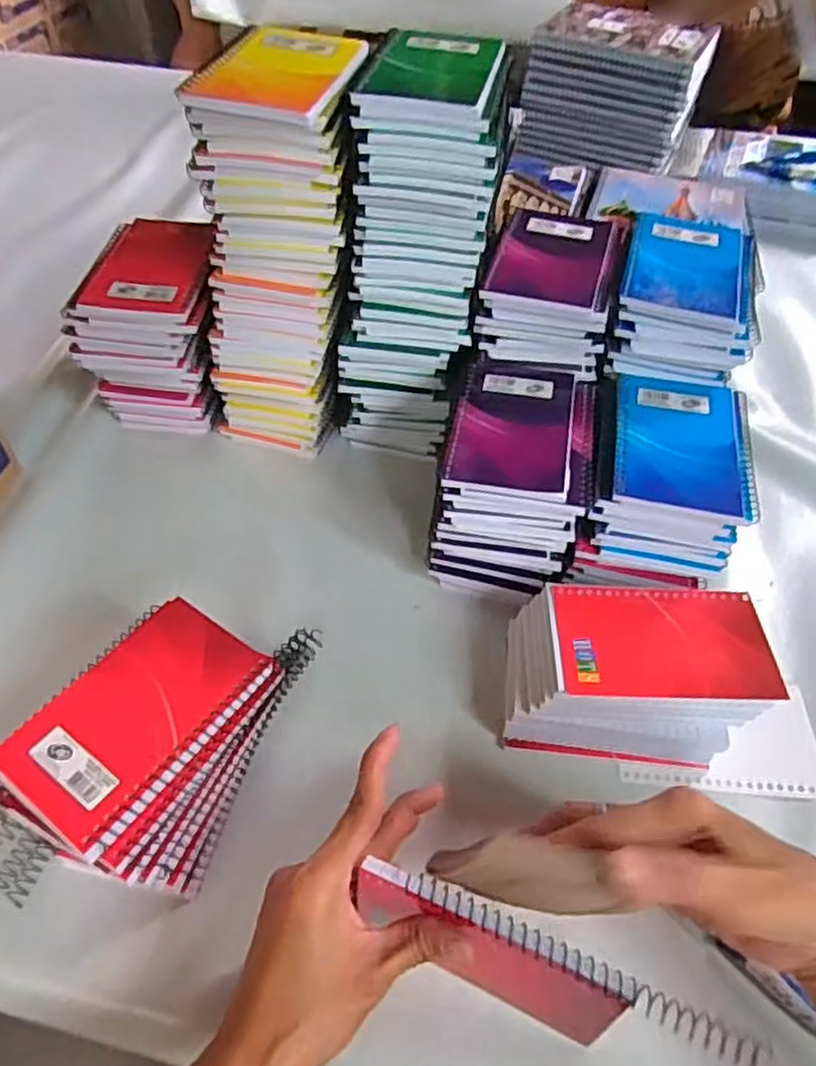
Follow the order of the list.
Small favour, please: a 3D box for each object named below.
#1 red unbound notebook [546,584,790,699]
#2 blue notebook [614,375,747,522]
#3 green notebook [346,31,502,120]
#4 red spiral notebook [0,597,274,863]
[{"bbox_3d":[0.156,0.065,0.431,0.130,0.005,0.079,2,49,0],"label":"red unbound notebook"},{"bbox_3d":[0.185,-0.064,0.477,0.084,0.009,0.126,13,51,8],"label":"blue notebook"},{"bbox_3d":[0.018,-0.304,0.456,0.083,0.013,0.123,11,51,6],"label":"green notebook"},{"bbox_3d":[-0.148,0.098,0.380,0.084,0.006,0.131,29,54,21],"label":"red spiral notebook"}]

